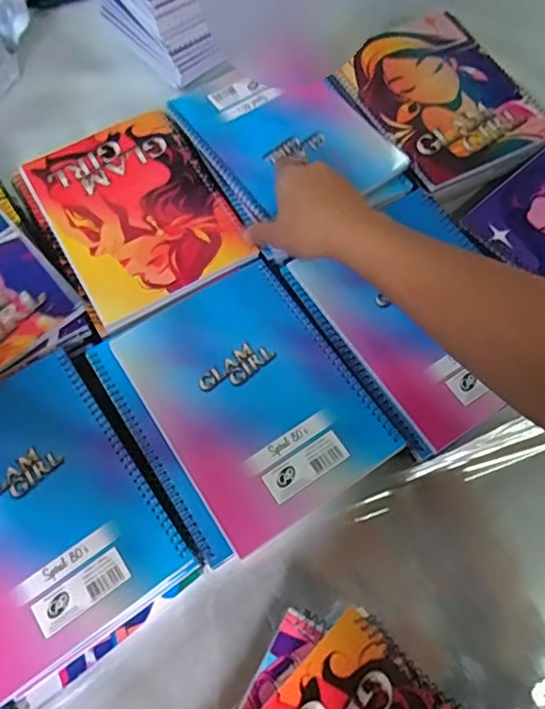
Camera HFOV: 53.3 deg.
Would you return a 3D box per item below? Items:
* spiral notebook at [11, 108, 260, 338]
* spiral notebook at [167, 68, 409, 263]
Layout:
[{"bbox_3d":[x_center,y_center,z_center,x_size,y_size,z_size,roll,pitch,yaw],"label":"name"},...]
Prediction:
[{"bbox_3d":[-0.125,-0.130,0.494,0.156,0.009,0.195,-30,71,-12],"label":"spiral notebook"},{"bbox_3d":[0.011,-0.210,0.520,0.153,0.012,0.196,-32,71,-13],"label":"spiral notebook"}]

